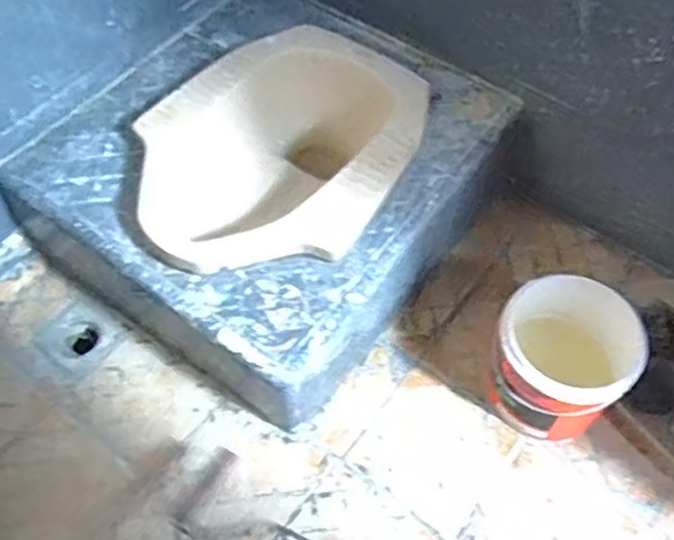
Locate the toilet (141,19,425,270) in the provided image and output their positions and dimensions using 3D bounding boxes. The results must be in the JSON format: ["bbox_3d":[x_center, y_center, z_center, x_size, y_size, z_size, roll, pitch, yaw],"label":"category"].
[{"bbox_3d":[-0.088,-0.164,1.094,0.379,0.159,0.479,36,65,21],"label":"toilet"}]

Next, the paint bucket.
[{"bbox_3d":[0.321,0.136,0.997,0.182,0.192,0.167,0,58,0],"label":"paint bucket"}]

